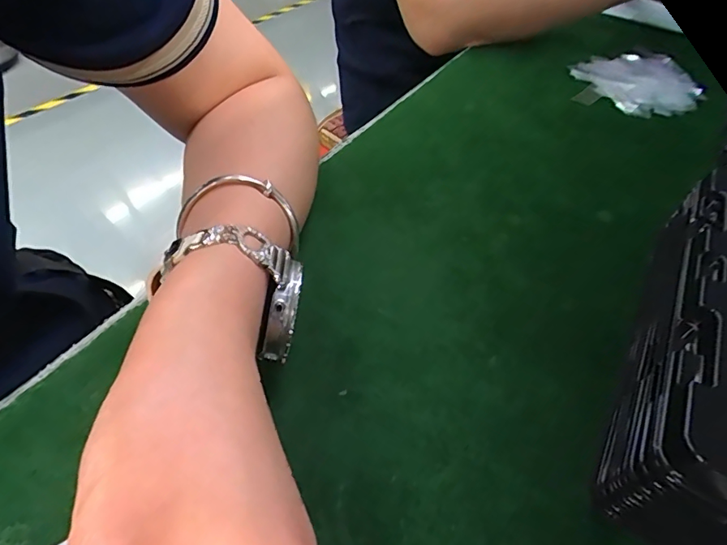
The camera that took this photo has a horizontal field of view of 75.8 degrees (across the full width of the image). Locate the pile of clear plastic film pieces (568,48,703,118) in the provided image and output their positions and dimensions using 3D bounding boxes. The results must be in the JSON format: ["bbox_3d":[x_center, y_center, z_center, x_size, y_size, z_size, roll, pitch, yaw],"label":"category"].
[{"bbox_3d":[0.286,-0.206,0.494,0.124,0.022,0.138,26,49,18],"label":"pile of clear plastic film pieces"}]

